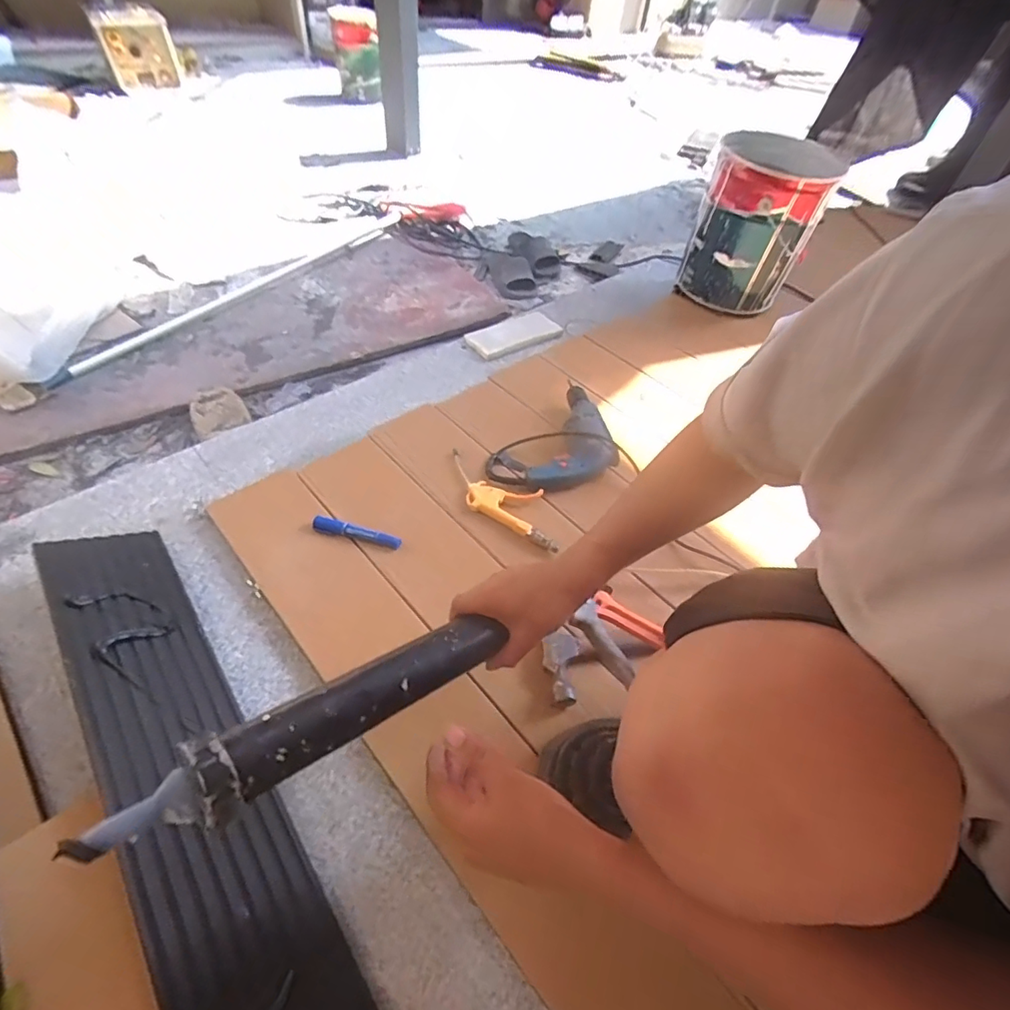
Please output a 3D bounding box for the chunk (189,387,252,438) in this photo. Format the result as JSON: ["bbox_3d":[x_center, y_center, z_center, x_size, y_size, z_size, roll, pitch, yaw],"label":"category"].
[{"bbox_3d":[-0.598,-0.196,1.087,0.106,0.038,0.176,-24,56,-24],"label":"chunk"}]

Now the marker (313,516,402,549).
[{"bbox_3d":[-0.236,0.046,0.833,0.140,0.024,0.021,12,50,4],"label":"marker"}]

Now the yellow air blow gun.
[{"bbox_3d":[-0.005,-0.012,0.900,0.261,0.021,0.095,30,53,18],"label":"yellow air blow gun"}]

